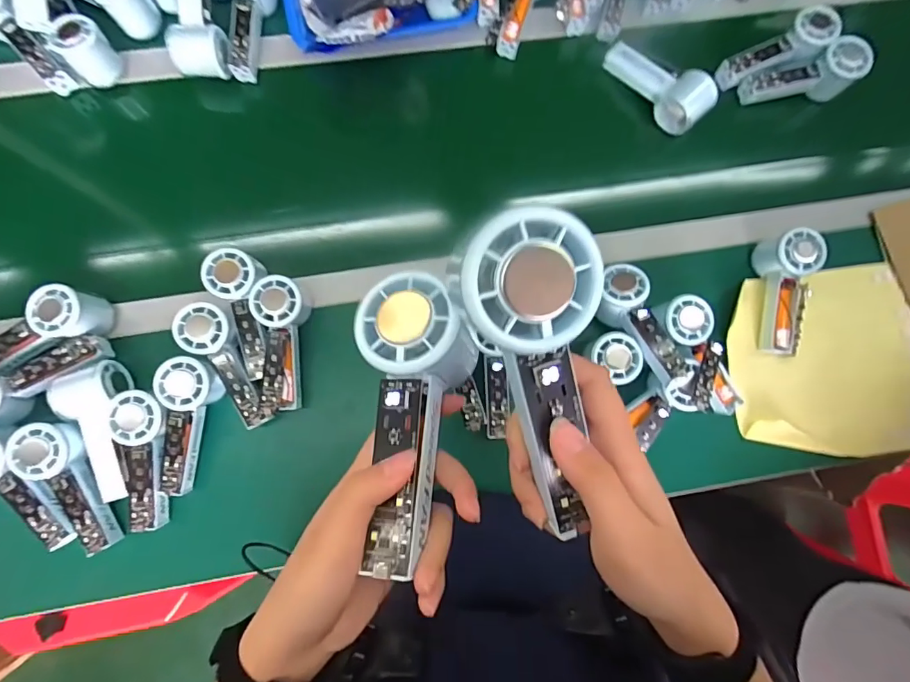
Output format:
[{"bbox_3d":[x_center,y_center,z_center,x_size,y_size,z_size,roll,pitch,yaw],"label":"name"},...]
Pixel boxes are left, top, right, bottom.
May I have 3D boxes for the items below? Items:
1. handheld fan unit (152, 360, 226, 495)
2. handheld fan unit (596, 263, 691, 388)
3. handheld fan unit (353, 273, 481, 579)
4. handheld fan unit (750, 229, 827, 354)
[{"bbox_3d":[-0.302,0.094,0.523,0.051,0.047,0.150,8,93,-2],"label":"handheld fan unit"},{"bbox_3d":[0.212,-0.016,0.541,0.059,0.051,0.151,-20,69,-6],"label":"handheld fan unit"},{"bbox_3d":[-0.021,0.040,0.248,0.063,0.045,0.148,3,76,-3],"label":"handheld fan unit"},{"bbox_3d":[0.413,-0.060,0.575,0.057,0.057,0.149,9,80,-2],"label":"handheld fan unit"}]

